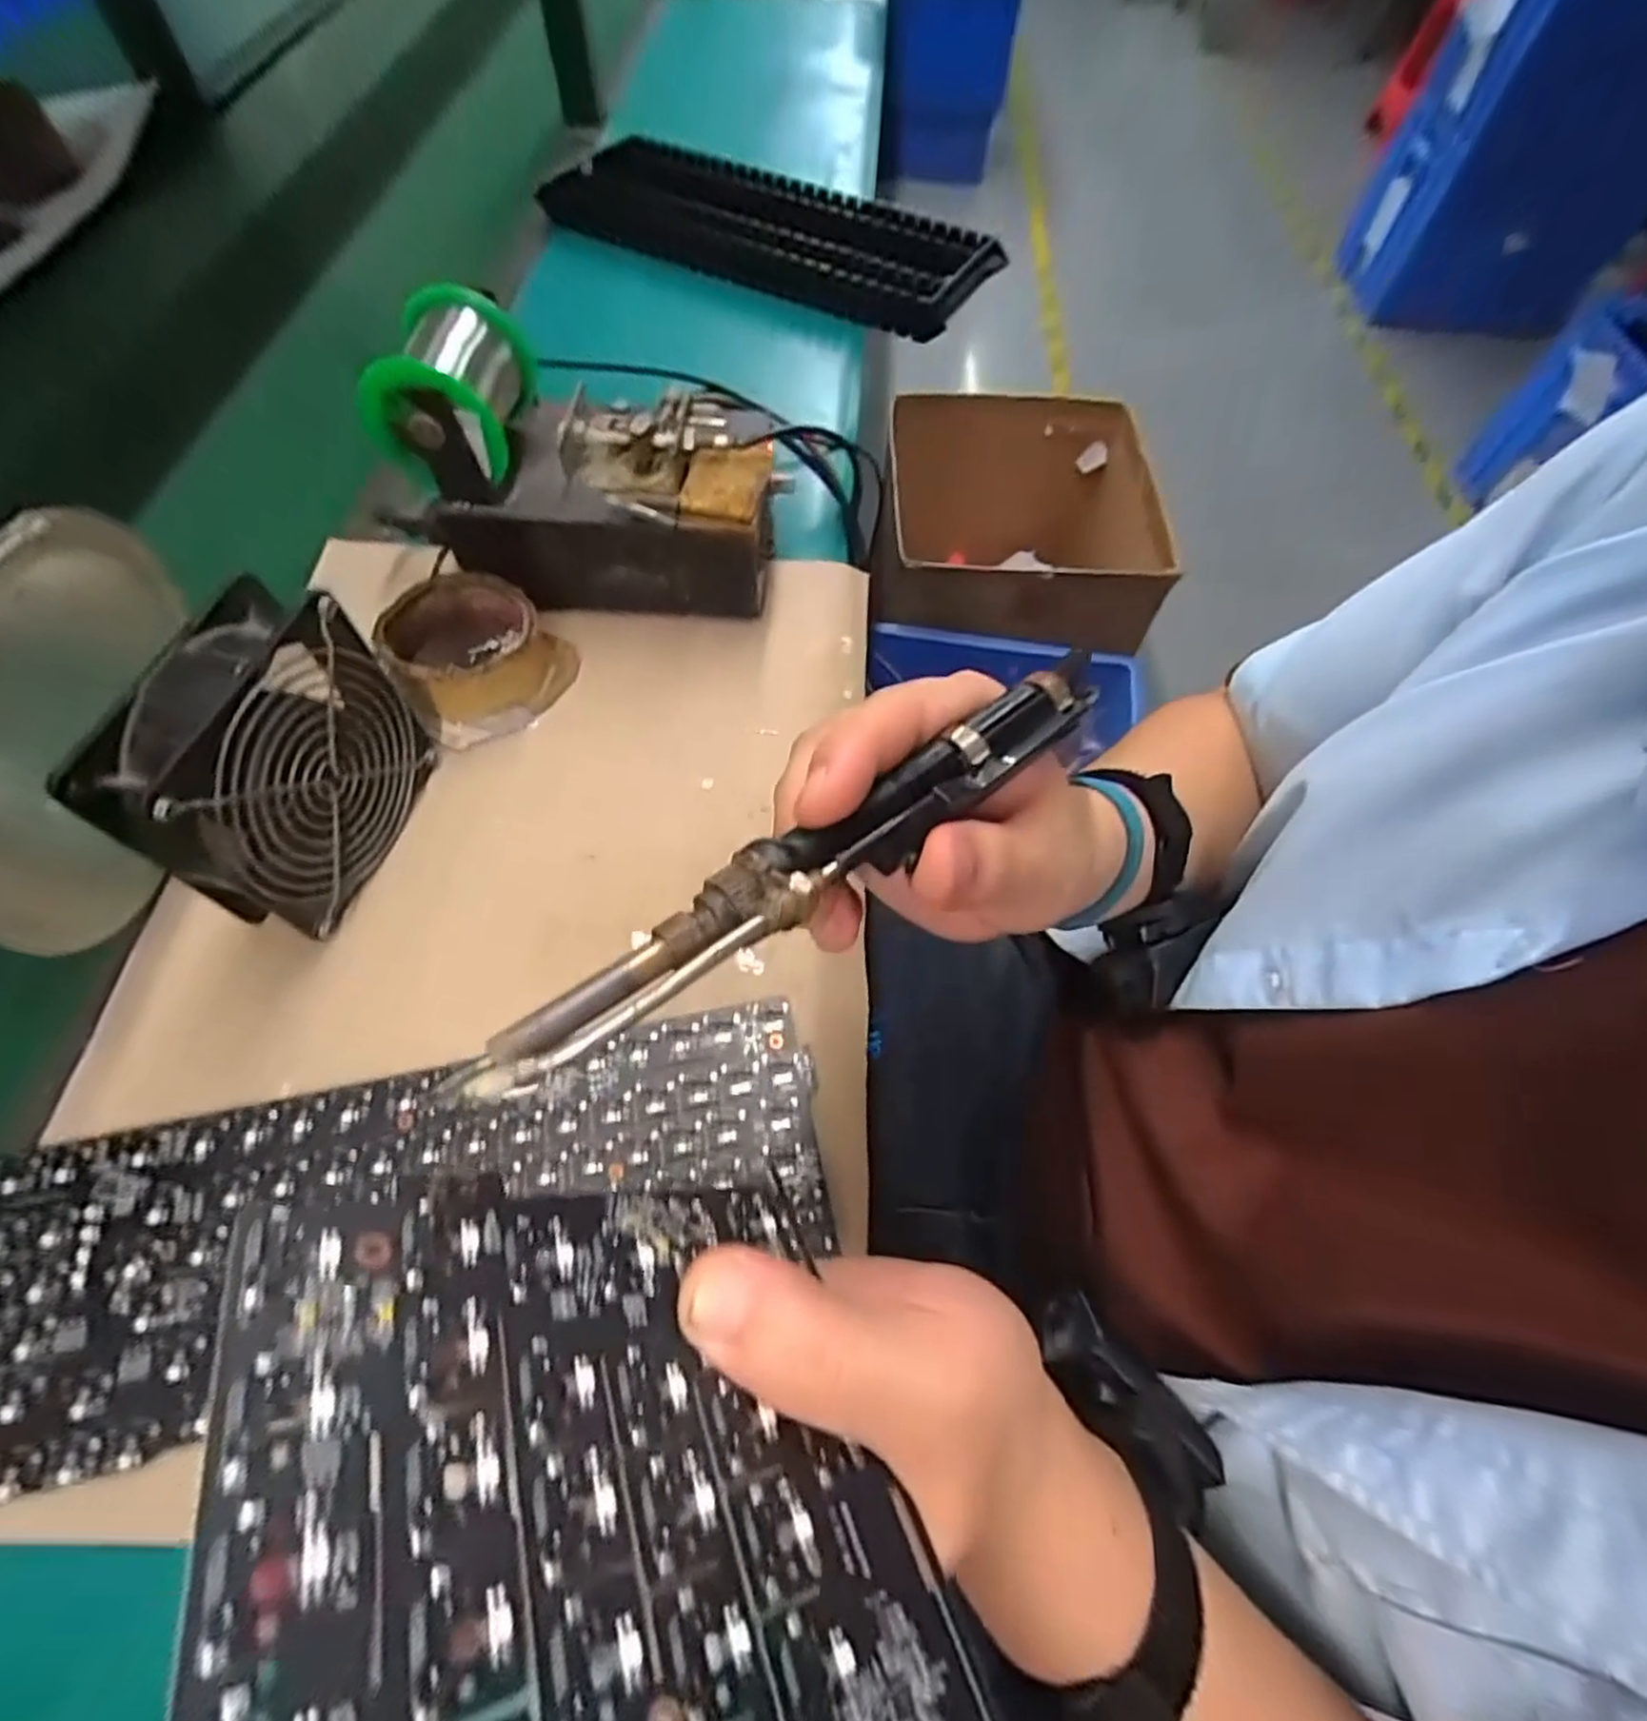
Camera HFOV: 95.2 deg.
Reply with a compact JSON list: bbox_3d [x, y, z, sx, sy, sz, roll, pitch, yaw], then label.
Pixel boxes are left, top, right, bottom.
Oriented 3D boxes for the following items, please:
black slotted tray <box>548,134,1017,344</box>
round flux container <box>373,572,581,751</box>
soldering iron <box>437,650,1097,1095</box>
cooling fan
[{"bbox_3d":[-0.053,-0.592,0.710,0.421,0.053,0.142,30,62,16],"label":"black slotted tray"},{"bbox_3d":[-0.197,-0.119,0.433,0.093,0.047,0.085,-21,61,-14],"label":"round flux container"},{"bbox_3d":[0.004,-0.005,0.185,0.192,0.015,0.023,-33,65,-25],"label":"soldering iron"},{"bbox_3d":[-0.243,-0.040,0.340,0.046,0.118,0.124,13,59,6],"label":"cooling fan"}]

